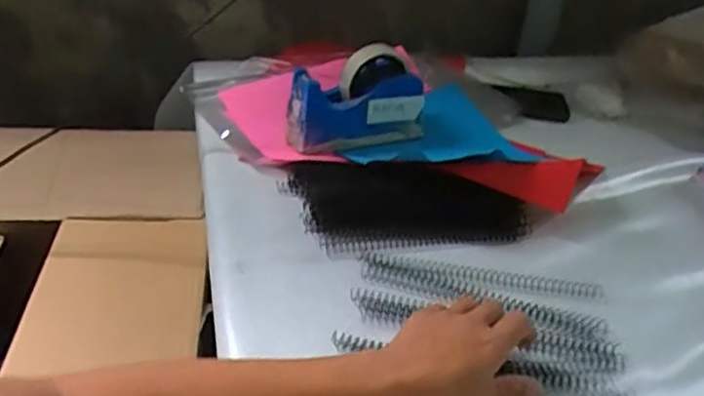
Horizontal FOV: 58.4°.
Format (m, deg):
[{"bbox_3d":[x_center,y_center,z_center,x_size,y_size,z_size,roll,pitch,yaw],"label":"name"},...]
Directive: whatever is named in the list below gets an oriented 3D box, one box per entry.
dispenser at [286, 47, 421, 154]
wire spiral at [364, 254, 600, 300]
[{"bbox_3d":[0.003,-0.120,0.756,0.161,0.114,0.055,-6,14,-16],"label":"dispenser"},{"bbox_3d":[0.117,0.071,0.573,0.210,0.011,0.021,8,34,4],"label":"wire spiral"}]

